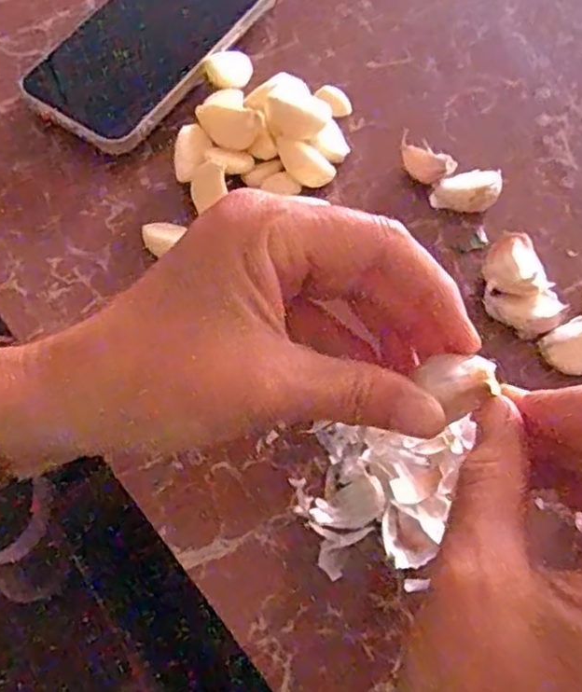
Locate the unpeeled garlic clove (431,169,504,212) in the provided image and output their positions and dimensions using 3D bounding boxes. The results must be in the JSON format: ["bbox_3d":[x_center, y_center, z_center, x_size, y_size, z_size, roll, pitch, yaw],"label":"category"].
[{"bbox_3d":[0.090,-0.076,0.335,0.037,0.015,0.018,-13,70,-5],"label":"unpeeled garlic clove"}]

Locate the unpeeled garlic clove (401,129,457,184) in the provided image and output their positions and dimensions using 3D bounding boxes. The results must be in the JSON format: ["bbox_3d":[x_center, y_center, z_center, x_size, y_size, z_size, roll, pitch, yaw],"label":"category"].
[{"bbox_3d":[0.067,-0.092,0.340,0.030,0.018,0.012,35,73,12],"label":"unpeeled garlic clove"}]

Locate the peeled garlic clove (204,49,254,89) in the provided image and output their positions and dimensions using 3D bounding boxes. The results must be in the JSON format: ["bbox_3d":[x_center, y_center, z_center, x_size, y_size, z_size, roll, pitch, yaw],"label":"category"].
[{"bbox_3d":[-0.033,-0.150,0.366,0.026,0.018,0.011,-23,71,-9],"label":"peeled garlic clove"}]

